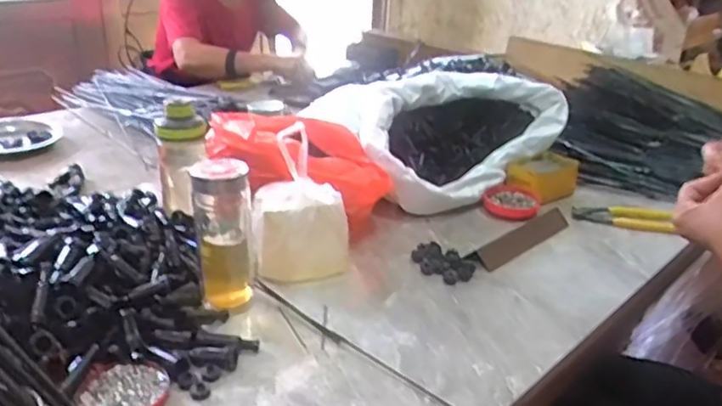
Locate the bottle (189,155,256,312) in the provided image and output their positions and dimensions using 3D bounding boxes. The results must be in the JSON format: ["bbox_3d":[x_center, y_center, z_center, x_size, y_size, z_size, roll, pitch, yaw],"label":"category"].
[{"bbox_3d":[-0.159,0.035,0.745,0.064,0.176,0.062,-1,25,-7],"label":"bottle"}]

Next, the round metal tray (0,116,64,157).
[{"bbox_3d":[-0.687,-0.132,1.223,0.156,0.036,0.156,2,24,-1],"label":"round metal tray"}]

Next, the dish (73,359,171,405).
[{"bbox_3d":[-0.230,0.182,0.615,0.083,0.011,0.080,-8,26,-22],"label":"dish"}]

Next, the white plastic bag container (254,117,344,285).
[{"bbox_3d":[-0.076,0.008,0.831,0.117,0.170,0.086,-1,25,-7],"label":"white plastic bag container"}]

